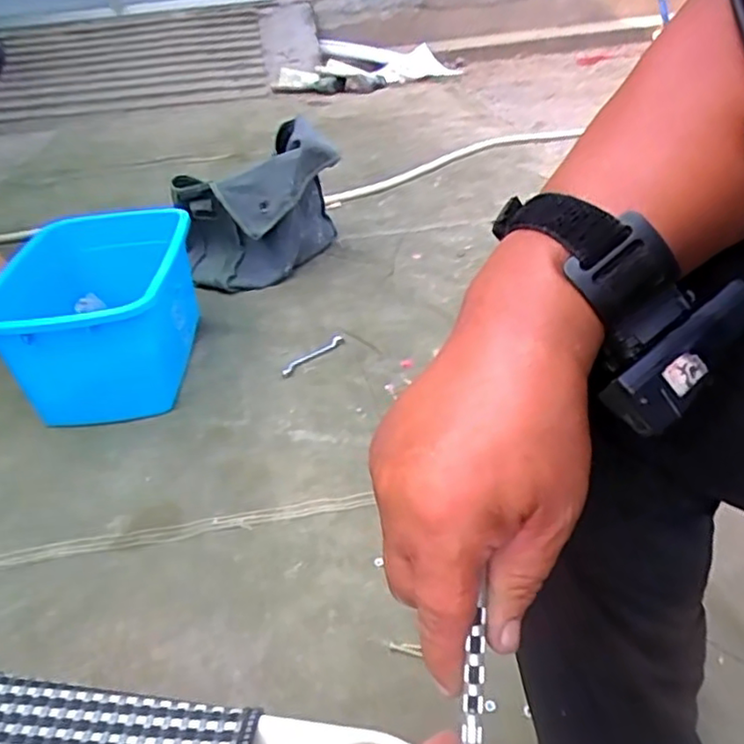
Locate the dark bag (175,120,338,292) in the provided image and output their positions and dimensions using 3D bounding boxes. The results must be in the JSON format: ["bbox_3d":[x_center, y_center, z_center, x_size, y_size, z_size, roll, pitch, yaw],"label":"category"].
[{"bbox_3d":[-0.238,-0.341,1.351,0.333,0.291,0.214,-12,35,-10],"label":"dark bag"}]

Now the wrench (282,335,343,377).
[{"bbox_3d":[-0.105,-0.031,1.134,0.026,0.008,0.144,27,47,37],"label":"wrench"}]

